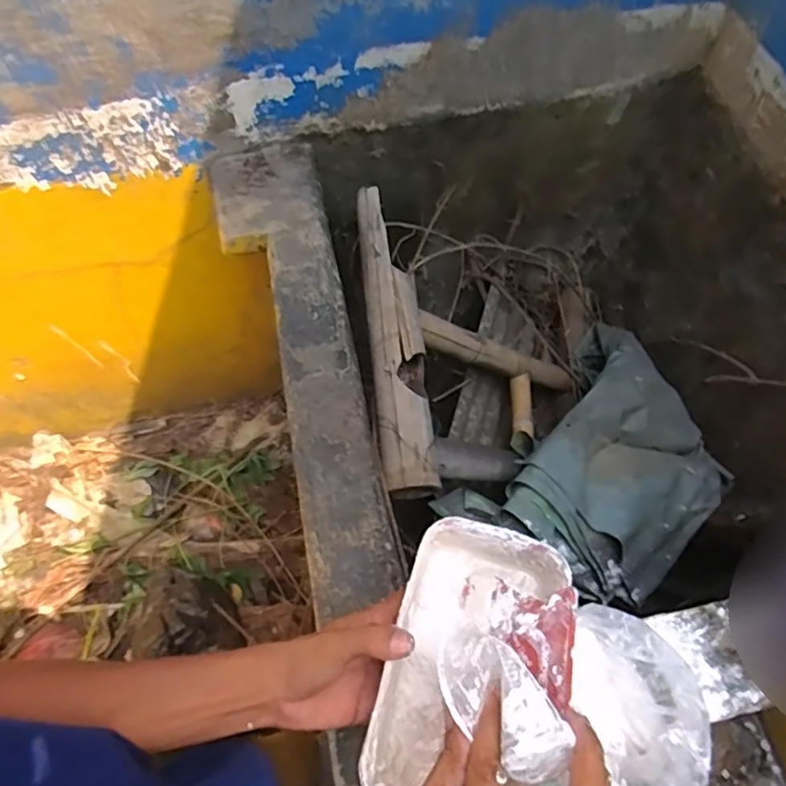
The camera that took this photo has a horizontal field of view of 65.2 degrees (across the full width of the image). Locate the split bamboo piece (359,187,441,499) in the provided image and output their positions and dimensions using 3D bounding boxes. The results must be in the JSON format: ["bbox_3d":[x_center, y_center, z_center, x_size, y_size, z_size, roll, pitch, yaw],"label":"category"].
[{"bbox_3d":[0.004,-0.090,0.875,0.072,0.042,0.481,-5,64,-1],"label":"split bamboo piece"}]

